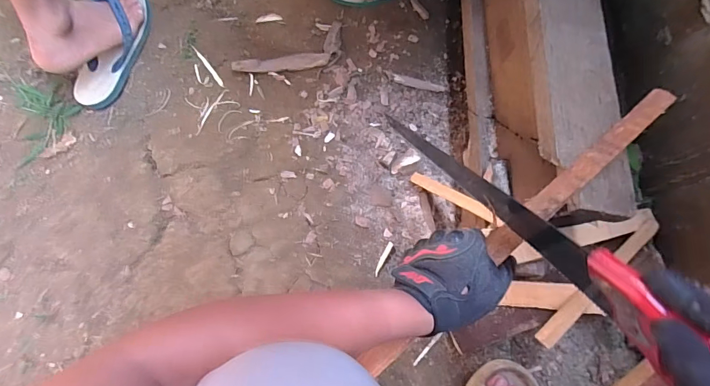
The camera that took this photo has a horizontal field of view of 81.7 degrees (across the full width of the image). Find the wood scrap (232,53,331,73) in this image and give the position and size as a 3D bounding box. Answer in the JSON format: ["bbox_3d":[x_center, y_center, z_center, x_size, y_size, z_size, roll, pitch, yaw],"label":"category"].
[{"bbox_3d":[-0.130,-0.233,0.727,0.167,0.015,0.028,-5,76,-1],"label":"wood scrap"}]

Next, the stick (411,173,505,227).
[{"bbox_3d":[0.140,0.001,0.614,0.017,0.017,0.169,-43,36,-9],"label":"stick"}]

